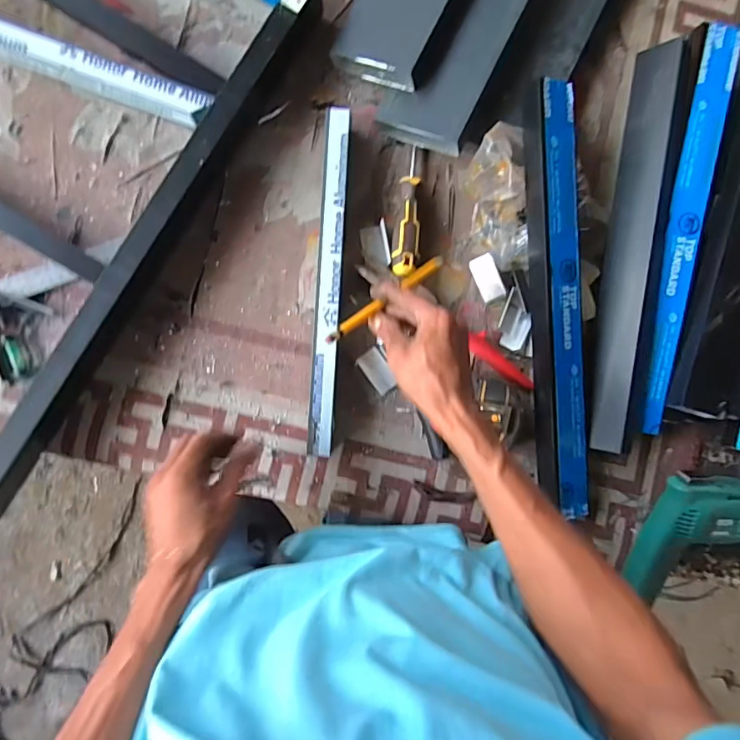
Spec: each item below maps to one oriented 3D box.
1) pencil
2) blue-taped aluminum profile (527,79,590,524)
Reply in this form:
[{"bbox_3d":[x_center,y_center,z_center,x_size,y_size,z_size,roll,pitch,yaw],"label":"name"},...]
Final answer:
[{"bbox_3d":[0.018,-0.069,0.469,0.147,0.014,0.012,-39,92,-22],"label":"pencil"},{"bbox_3d":[0.200,-0.071,0.521,0.054,0.035,0.440,-4,89,-5],"label":"blue-taped aluminum profile"}]

